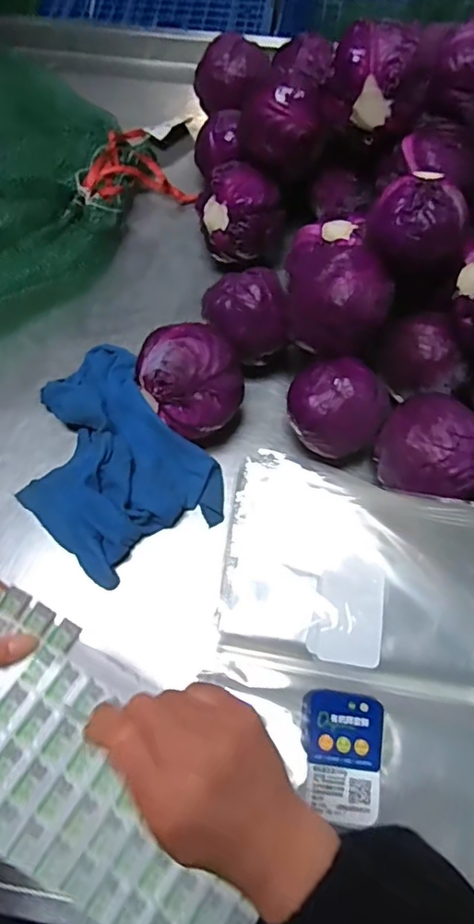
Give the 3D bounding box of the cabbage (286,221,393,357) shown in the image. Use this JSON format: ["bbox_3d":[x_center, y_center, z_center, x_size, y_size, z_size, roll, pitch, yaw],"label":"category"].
[{"bbox_3d":[0.101,-0.170,0.574,0.103,0.088,0.094,-1,68,1],"label":"cabbage"}]

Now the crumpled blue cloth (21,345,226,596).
[{"bbox_3d":[-0.148,-0.006,0.614,0.188,0.089,0.247,-37,72,-13],"label":"crumpled blue cloth"}]

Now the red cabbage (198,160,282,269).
[{"bbox_3d":[0.003,-0.301,0.723,0.104,0.117,0.100,-2,68,1],"label":"red cabbage"}]

